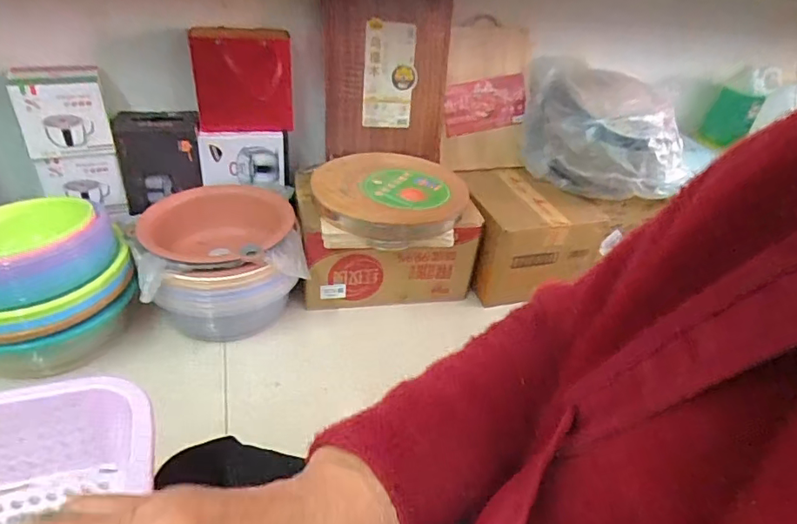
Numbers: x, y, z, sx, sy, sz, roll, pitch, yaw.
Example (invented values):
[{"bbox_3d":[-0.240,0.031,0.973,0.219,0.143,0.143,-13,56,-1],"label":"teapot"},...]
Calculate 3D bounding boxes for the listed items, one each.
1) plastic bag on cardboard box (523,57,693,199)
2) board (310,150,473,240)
[{"bbox_3d":[0.547,-0.353,1.439,0.362,0.246,0.404,3,37,-7],"label":"plastic bag on cardboard box"},{"bbox_3d":[-0.005,-0.157,1.219,0.366,0.061,0.343,5,37,-4],"label":"board"}]

